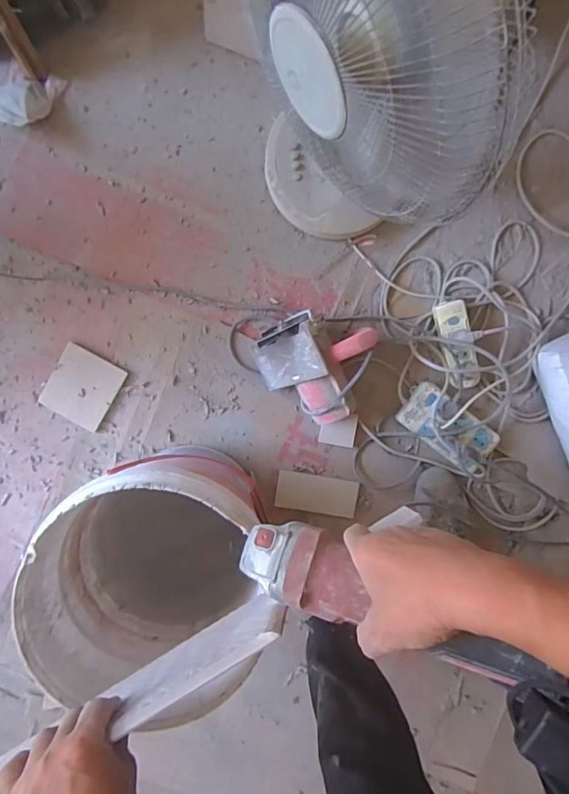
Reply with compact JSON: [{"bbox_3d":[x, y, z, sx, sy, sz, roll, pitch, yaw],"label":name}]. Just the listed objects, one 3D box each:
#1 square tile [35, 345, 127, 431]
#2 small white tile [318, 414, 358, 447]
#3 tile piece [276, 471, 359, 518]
[{"bbox_3d":[-0.384,-0.017,0.869,0.124,0.011,0.133,29,93,-3],"label":"square tile"},{"bbox_3d":[0.106,0.063,0.891,0.068,0.008,0.066,9,104,6],"label":"small white tile"},{"bbox_3d":[0.065,0.195,0.909,0.159,0.009,0.075,9,94,-2],"label":"tile piece"}]

